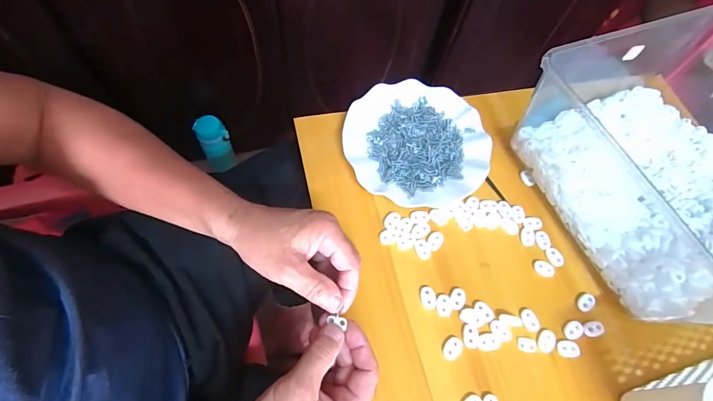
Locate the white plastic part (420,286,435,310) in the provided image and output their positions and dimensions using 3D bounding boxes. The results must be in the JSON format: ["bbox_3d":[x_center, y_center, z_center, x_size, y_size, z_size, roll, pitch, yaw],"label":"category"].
[{"bbox_3d":[0.078,0.106,0.398,0.016,0.004,0.023,-4,67,-4],"label":"white plastic part"}]

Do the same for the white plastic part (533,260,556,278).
[{"bbox_3d":[0.216,0.078,0.422,0.023,0.004,0.017,19,68,6],"label":"white plastic part"}]

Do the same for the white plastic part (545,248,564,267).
[{"bbox_3d":[0.233,0.066,0.431,0.019,0.004,0.023,-27,71,-12],"label":"white plastic part"}]

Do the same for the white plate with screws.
[{"bbox_3d":[0.076,-0.076,0.467,0.178,0.022,0.174,1,67,-2],"label":"white plate with screws"}]

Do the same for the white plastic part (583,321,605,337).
[{"bbox_3d":[0.259,0.140,0.400,0.027,0.004,0.015,-10,68,-6],"label":"white plastic part"}]

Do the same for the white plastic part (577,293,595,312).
[{"bbox_3d":[0.257,0.114,0.410,0.023,0.004,0.016,-29,71,-13],"label":"white plastic part"}]

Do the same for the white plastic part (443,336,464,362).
[{"bbox_3d":[0.099,0.152,0.378,0.017,0.004,0.023,37,71,13],"label":"white plastic part"}]

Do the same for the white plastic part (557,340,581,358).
[{"bbox_3d":[0.224,0.156,0.386,0.023,0.004,0.017,-1,67,-2],"label":"white plastic part"}]

